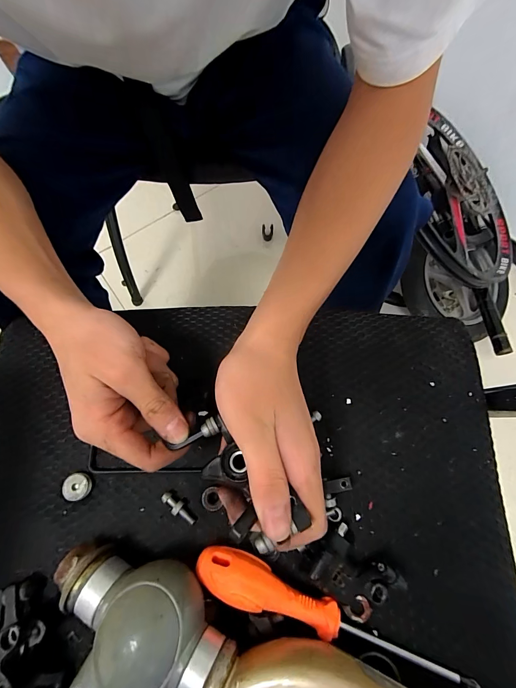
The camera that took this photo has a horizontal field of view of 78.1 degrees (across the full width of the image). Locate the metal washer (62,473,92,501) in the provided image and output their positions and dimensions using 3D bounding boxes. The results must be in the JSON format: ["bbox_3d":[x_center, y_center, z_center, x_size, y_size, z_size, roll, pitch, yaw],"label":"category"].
[{"bbox_3d":[-0.152,0.120,0.267,0.021,0.006,0.021,-11,70,-2],"label":"metal washer"}]

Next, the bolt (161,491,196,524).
[{"bbox_3d":[-0.065,0.135,0.261,0.033,0.009,0.011,42,76,15],"label":"bolt"}]

